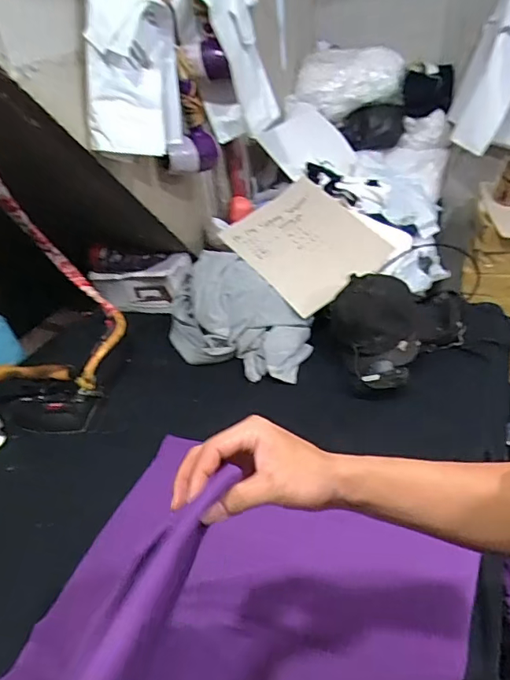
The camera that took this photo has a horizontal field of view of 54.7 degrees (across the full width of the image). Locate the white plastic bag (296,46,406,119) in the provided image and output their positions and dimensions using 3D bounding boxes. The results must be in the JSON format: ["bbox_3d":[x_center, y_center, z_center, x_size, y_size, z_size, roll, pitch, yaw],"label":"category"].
[{"bbox_3d":[0.293,-0.797,1.507,0.317,0.165,0.121,-1,37,10],"label":"white plastic bag"}]

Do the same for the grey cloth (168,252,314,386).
[{"bbox_3d":[-0.048,-0.062,1.090,0.350,0.159,0.205,14,41,26],"label":"grey cloth"}]

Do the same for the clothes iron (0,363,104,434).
[{"bbox_3d":[-0.425,0.115,0.981,0.207,0.135,0.094,-1,37,9],"label":"clothes iron"}]

